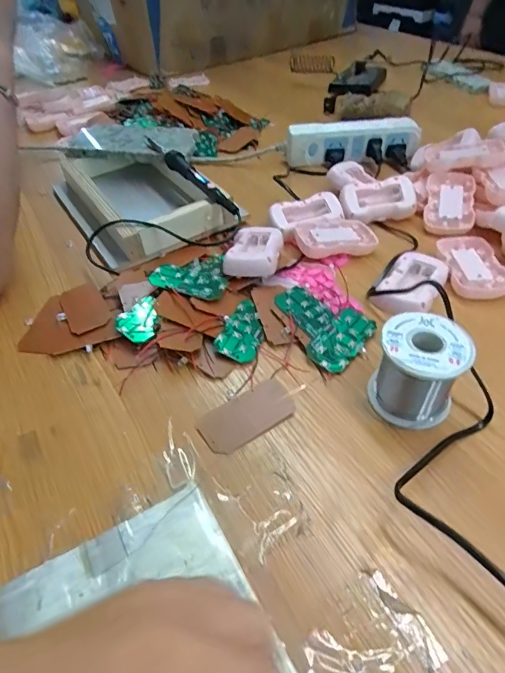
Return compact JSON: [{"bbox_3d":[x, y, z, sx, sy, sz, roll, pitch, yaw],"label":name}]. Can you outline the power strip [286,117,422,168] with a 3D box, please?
[{"bbox_3d":[0.146,-0.280,0.634,0.192,0.055,0.028,-4,45,0],"label":"power strip"}]

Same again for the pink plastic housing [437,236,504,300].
[{"bbox_3d":[0.227,-0.074,0.451,0.053,0.014,0.088,-1,45,3],"label":"pink plastic housing"}]

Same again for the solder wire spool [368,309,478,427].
[{"bbox_3d":[0.123,0.023,0.326,0.060,0.058,0.062,10,47,13],"label":"solder wire spool"}]

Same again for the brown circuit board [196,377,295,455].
[{"bbox_3d":[-0.003,0.062,0.340,0.076,0.010,0.040,-29,56,-20],"label":"brown circuit board"}]

